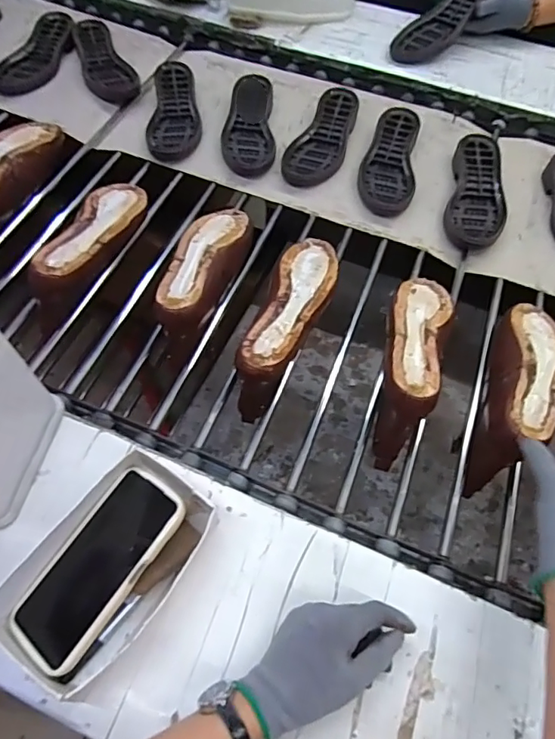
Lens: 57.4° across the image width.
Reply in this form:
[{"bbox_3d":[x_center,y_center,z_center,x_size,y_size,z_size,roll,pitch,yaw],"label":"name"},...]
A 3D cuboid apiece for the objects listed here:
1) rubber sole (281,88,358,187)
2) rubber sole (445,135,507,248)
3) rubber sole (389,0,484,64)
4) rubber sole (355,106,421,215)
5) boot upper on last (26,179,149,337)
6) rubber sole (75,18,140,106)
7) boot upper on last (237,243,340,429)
[{"bbox_3d":[0.079,-0.398,0.868,0.090,0.035,0.228,20,61,9],"label":"rubber sole"},{"bbox_3d":[0.320,-0.288,0.811,0.084,0.033,0.231,14,60,6],"label":"rubber sole"},{"bbox_3d":[0.320,-0.679,0.981,0.233,0.024,0.097,-44,68,5],"label":"rubber sole"},{"bbox_3d":[0.186,-0.350,0.841,0.086,0.035,0.241,11,59,4],"label":"rubber sole"},{"bbox_3d":[-0.251,-0.171,0.700,0.076,0.080,0.251,15,60,7],"label":"boot upper on last"},{"bbox_3d":[-0.341,-0.598,0.983,0.088,0.025,0.250,-24,63,-16],"label":"rubber sole"},{"bbox_3d":[0.018,-0.057,0.672,0.079,0.115,0.238,17,60,8],"label":"boot upper on last"}]

